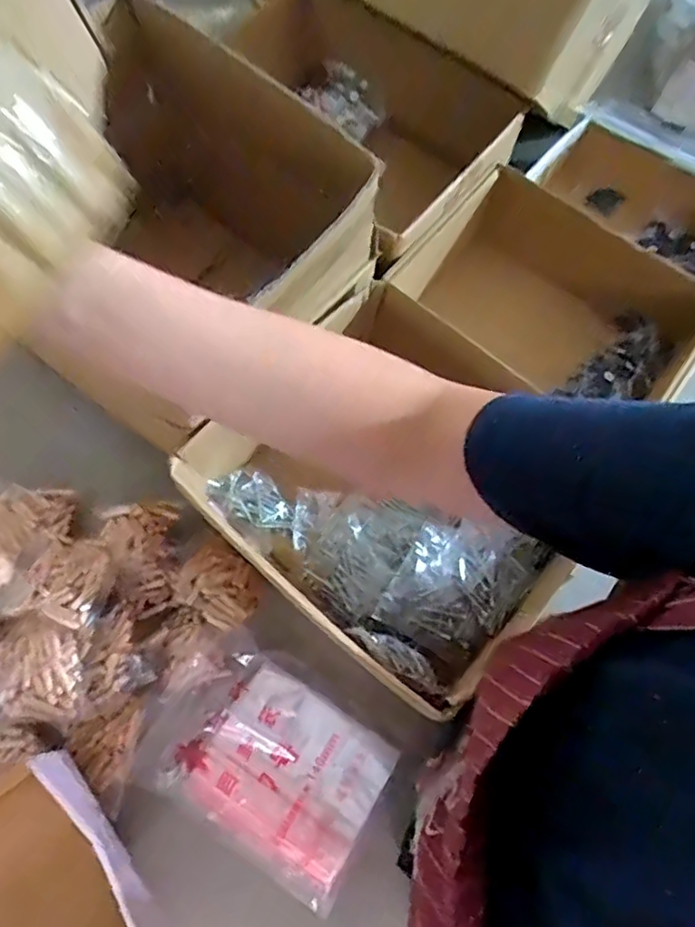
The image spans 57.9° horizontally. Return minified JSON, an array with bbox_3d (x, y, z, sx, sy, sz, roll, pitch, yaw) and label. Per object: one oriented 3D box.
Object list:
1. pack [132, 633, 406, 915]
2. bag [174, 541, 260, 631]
[{"bbox_3d":[-0.068,0.246,0.523,0.196,0.031,0.134,31,70,9],"label":"pack"},{"bbox_3d":[-0.114,0.107,0.561,0.074,0.030,0.062,32,70,9],"label":"bag"}]

